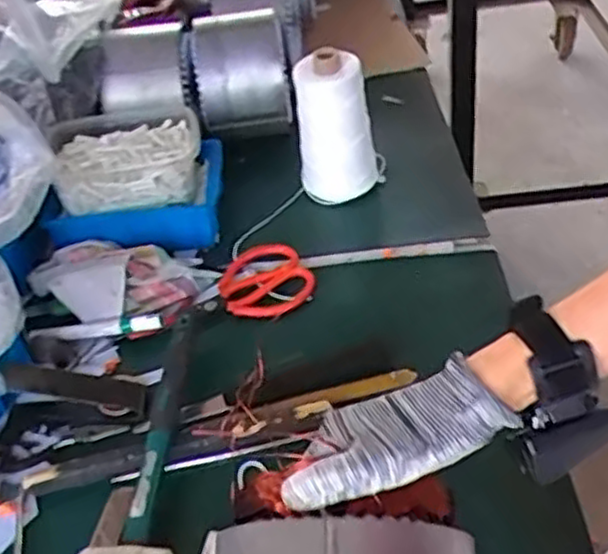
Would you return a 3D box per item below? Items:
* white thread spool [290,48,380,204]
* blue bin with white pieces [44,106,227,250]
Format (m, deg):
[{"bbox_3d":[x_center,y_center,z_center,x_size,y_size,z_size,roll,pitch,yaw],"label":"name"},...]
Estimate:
[{"bbox_3d":[0.037,-0.173,0.865,0.091,0.154,0.073,-5,43,5],"label":"white thread spool"},{"bbox_3d":[-0.189,-0.110,0.878,0.186,0.101,0.153,-8,42,1],"label":"blue bin with white pieces"}]

